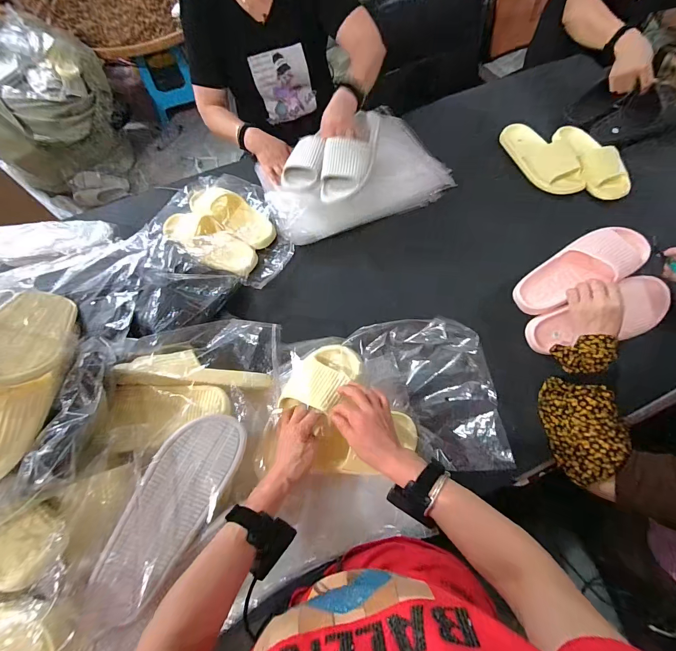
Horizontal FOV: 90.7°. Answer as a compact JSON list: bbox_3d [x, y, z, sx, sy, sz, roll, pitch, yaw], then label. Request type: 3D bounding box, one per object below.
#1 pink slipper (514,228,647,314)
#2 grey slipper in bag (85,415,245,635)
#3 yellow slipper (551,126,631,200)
[{"bbox_3d":[0.482,-0.110,0.662,0.261,0.064,0.107,-30,66,10],"label":"pink slipper"},{"bbox_3d":[-0.231,0.246,0.461,0.101,0.048,0.255,25,69,13],"label":"grey slipper in bag"},{"bbox_3d":[0.652,-0.435,0.867,0.086,0.060,0.248,-18,66,-5],"label":"yellow slipper"}]

